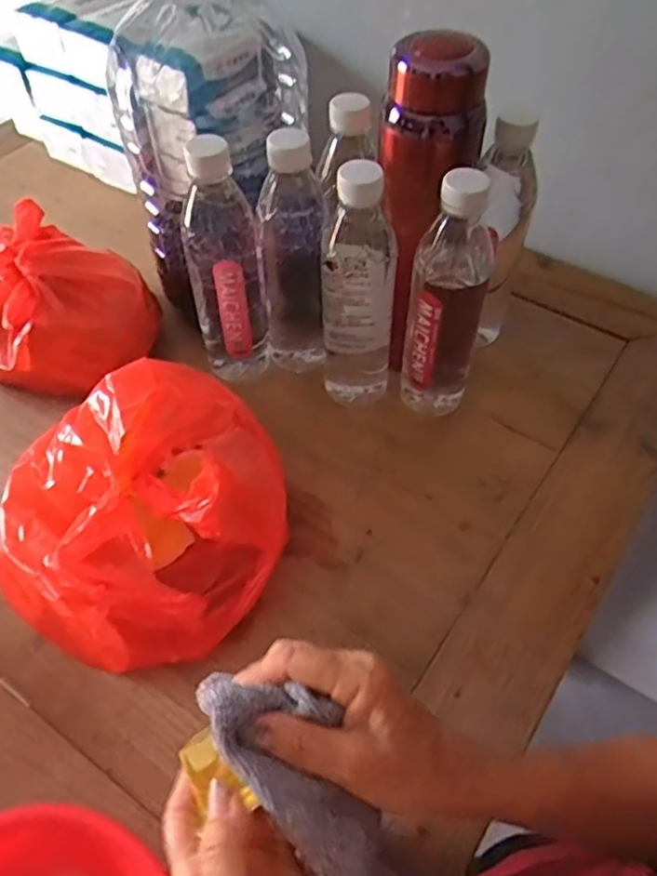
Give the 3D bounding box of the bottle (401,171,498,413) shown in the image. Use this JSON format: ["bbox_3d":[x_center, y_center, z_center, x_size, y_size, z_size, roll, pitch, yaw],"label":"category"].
[{"bbox_3d":[0.098,-0.110,0.541,0.062,0.228,0.065,11,54,7],"label":"bottle"}]

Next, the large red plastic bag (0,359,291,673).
[{"bbox_3d":[-0.132,0.057,0.492,0.210,0.106,0.189,-34,61,-23],"label":"large red plastic bag"}]

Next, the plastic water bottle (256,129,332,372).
[{"bbox_3d":[-0.029,-0.142,0.562,0.055,0.218,0.050,-5,54,-5],"label":"plastic water bottle"}]

